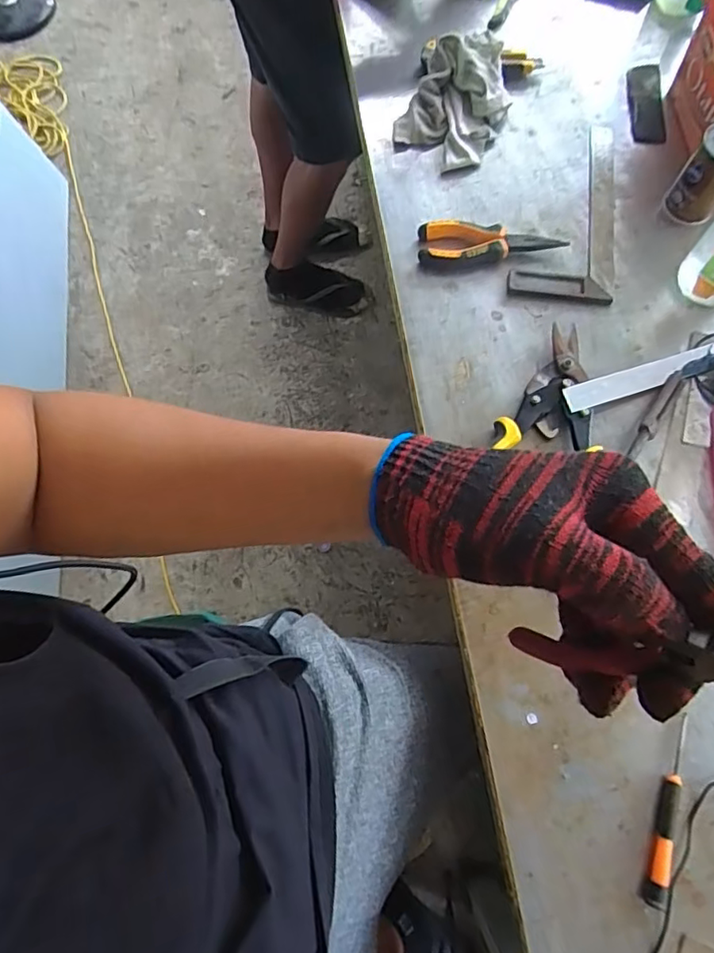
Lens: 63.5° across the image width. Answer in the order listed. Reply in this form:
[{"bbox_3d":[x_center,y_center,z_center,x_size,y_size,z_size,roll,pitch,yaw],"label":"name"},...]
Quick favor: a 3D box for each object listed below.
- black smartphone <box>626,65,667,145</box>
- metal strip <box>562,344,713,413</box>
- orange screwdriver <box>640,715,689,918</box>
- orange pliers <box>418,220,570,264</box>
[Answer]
[{"bbox_3d":[0.353,-0.454,0.704,0.043,0.008,0.122,5,71,4],"label":"black smartphone"},{"bbox_3d":[0.289,-0.100,0.581,0.182,0.005,0.027,-18,73,-13],"label":"metal strip"},{"bbox_3d":[0.252,0.267,0.461,0.015,0.014,0.142,19,73,9],"label":"orange screwdriver"},{"bbox_3d":[0.147,-0.254,0.632,0.155,0.023,0.046,4,71,4],"label":"orange pliers"}]

